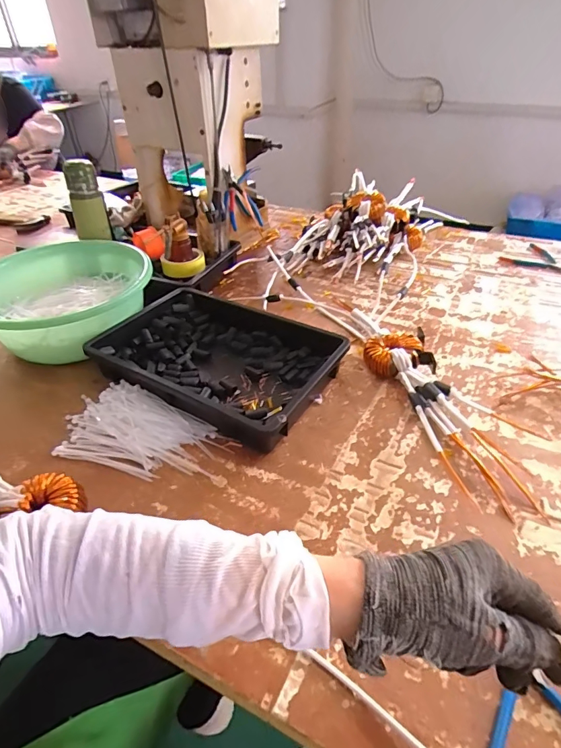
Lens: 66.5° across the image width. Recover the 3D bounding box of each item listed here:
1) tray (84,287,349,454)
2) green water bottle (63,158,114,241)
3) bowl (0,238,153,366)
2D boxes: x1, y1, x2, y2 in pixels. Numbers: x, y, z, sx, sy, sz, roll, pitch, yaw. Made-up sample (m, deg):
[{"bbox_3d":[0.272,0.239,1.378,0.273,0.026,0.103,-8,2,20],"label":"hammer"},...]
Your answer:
[{"bbox_3d":[-0.095,-0.030,0.713,0.366,0.066,0.269,20,44,26],"label":"tray"},{"bbox_3d":[-0.431,-0.372,0.952,0.069,0.215,0.060,-21,74,-22],"label":"green water bottle"},{"bbox_3d":[-0.386,-0.136,0.789,0.290,0.104,0.303,-1,39,1],"label":"bowl"}]

